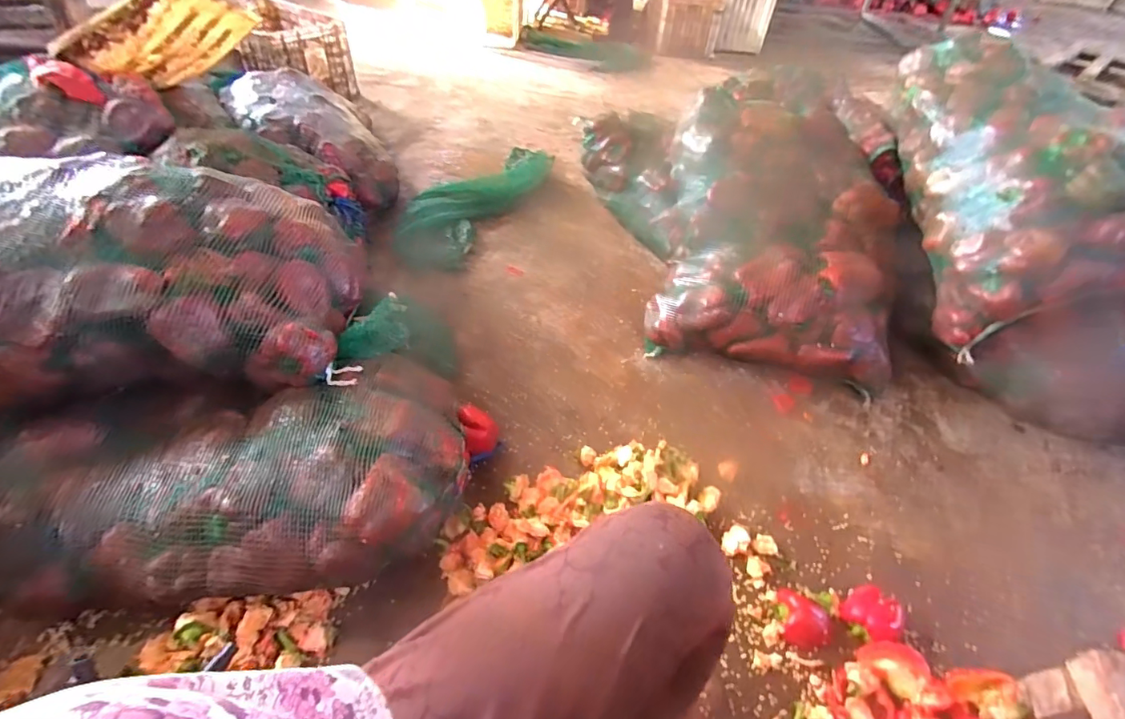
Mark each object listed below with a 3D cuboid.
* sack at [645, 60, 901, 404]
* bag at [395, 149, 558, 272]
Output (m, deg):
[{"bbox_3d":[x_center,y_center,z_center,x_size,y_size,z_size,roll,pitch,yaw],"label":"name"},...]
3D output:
[{"bbox_3d":[0.507,-0.325,1.162,0.544,0.342,0.643,14,46,9],"label":"sack"},{"bbox_3d":[-0.272,-0.484,1.471,0.269,0.104,0.669,21,47,15],"label":"bag"}]

